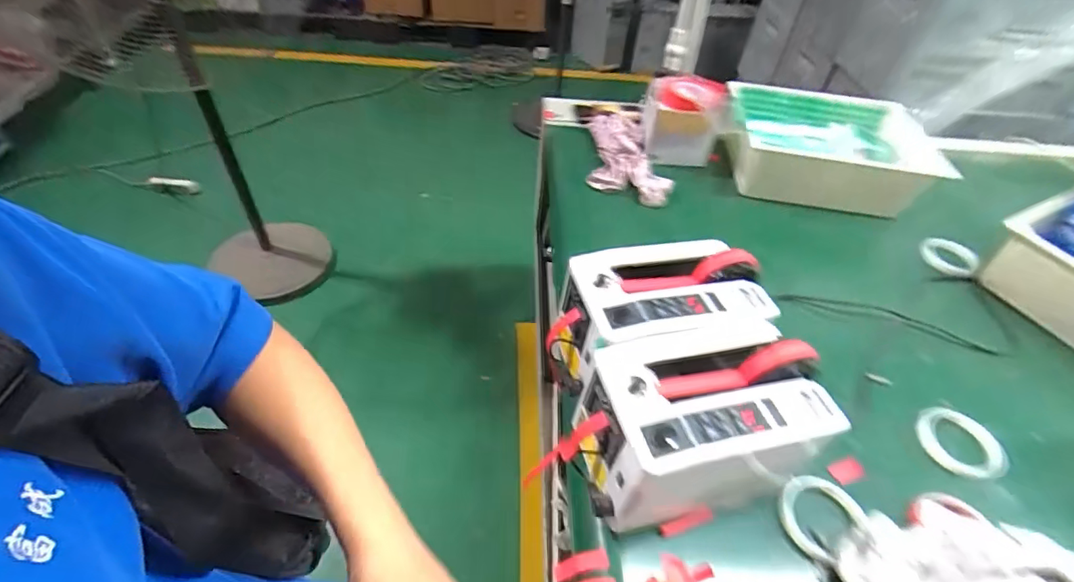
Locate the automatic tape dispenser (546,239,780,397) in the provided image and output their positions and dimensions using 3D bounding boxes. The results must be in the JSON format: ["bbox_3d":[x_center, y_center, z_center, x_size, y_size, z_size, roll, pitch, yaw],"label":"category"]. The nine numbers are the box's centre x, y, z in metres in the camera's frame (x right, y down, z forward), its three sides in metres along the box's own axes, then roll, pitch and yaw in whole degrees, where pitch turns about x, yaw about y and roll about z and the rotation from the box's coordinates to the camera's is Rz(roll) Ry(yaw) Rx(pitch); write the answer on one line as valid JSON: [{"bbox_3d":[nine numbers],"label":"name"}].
[{"bbox_3d":[0.142,0.030,0.601,0.243,0.115,0.142,-9,49,-14],"label":"automatic tape dispenser"}]

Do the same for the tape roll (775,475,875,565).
[{"bbox_3d":[0.302,0.239,0.528,0.085,0.015,0.080,-5,44,5],"label":"tape roll"}]

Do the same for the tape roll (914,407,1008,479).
[{"bbox_3d":[0.519,0.183,0.607,0.091,0.015,0.088,-3,45,3],"label":"tape roll"}]

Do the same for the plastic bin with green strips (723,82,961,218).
[{"bbox_3d":[0.587,-0.303,1.032,0.397,0.109,0.299,12,47,6],"label":"plastic bin with green strips"}]

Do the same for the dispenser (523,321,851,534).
[{"bbox_3d":[0.158,0.141,0.520,0.240,0.147,0.141,-8,48,-13],"label":"dispenser"}]

